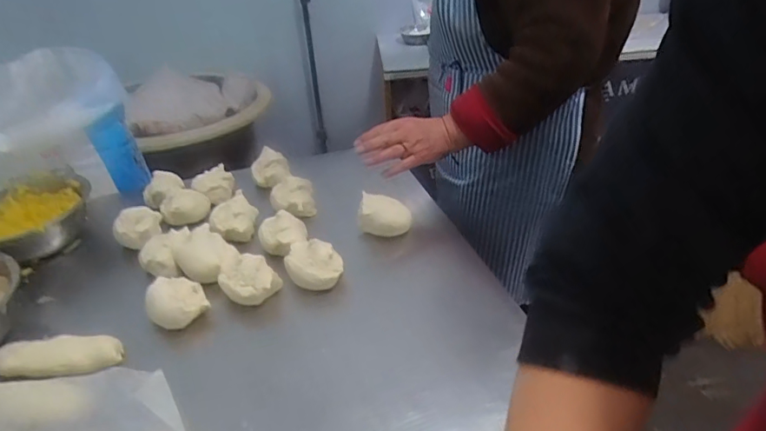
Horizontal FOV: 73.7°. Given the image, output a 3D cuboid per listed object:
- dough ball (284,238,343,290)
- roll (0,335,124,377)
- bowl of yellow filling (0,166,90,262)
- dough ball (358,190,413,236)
[{"bbox_3d":[-0.092,0.064,0.686,0.075,0.051,0.057,-11,35,-12],"label":"dough ball"},{"bbox_3d":[-0.374,0.159,0.578,0.142,0.027,0.044,-2,34,1],"label":"roll"},{"bbox_3d":[-0.553,0.000,0.799,0.171,0.063,0.201,22,41,33],"label":"bowl of yellow filling"},{"bbox_3d":[0.000,0.002,0.767,0.084,0.050,0.048,-2,34,2],"label":"dough ball"}]

